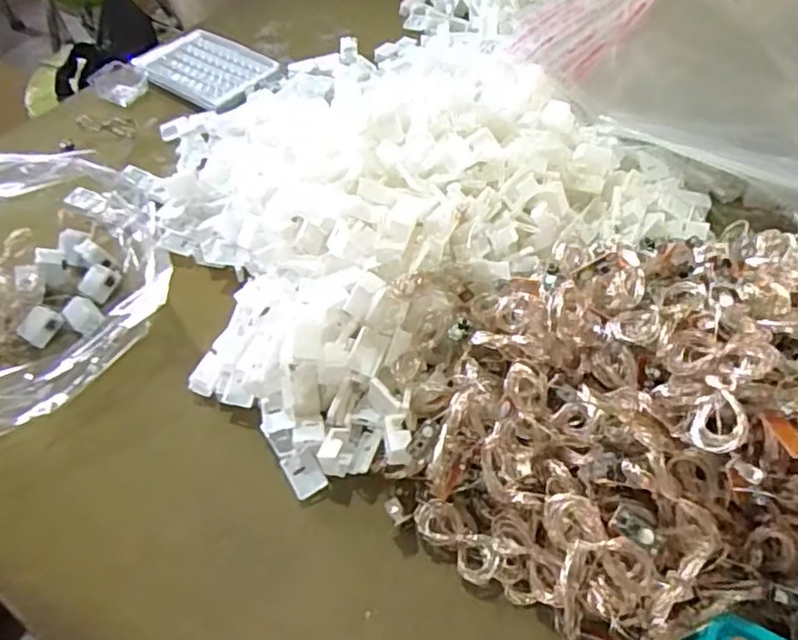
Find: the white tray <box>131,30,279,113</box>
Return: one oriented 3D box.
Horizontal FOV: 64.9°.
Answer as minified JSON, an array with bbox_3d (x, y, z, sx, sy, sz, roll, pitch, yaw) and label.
[{"bbox_3d":[-0.205,-0.269,0.664,0.151,0.010,0.101,31,60,25],"label":"white tray"}]

